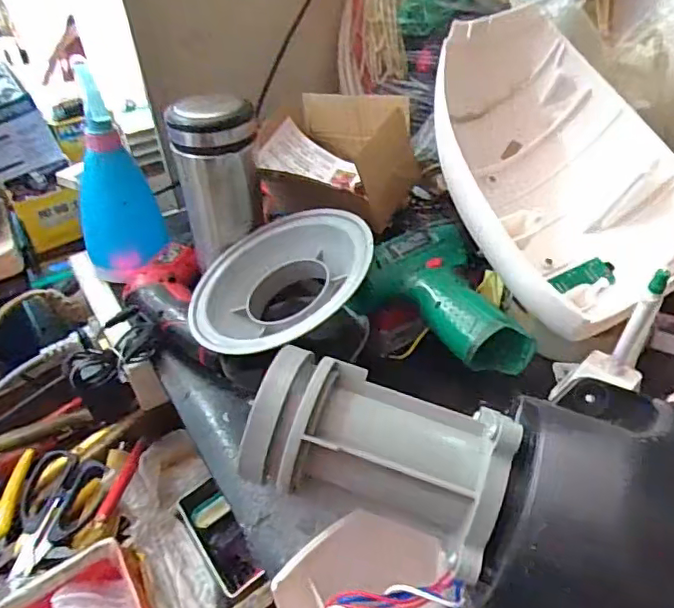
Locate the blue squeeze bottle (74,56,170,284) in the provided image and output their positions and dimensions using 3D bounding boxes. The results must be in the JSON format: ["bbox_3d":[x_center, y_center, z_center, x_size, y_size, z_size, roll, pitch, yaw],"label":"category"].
[{"bbox_3d":[-0.220,-0.123,0.543,0.078,0.158,0.075,-16,42,-15],"label":"blue squeeze bottle"}]

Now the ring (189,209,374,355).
[{"bbox_3d":[-0.041,-0.017,0.464,0.148,0.065,0.148,-14,54,19],"label":"ring"}]

